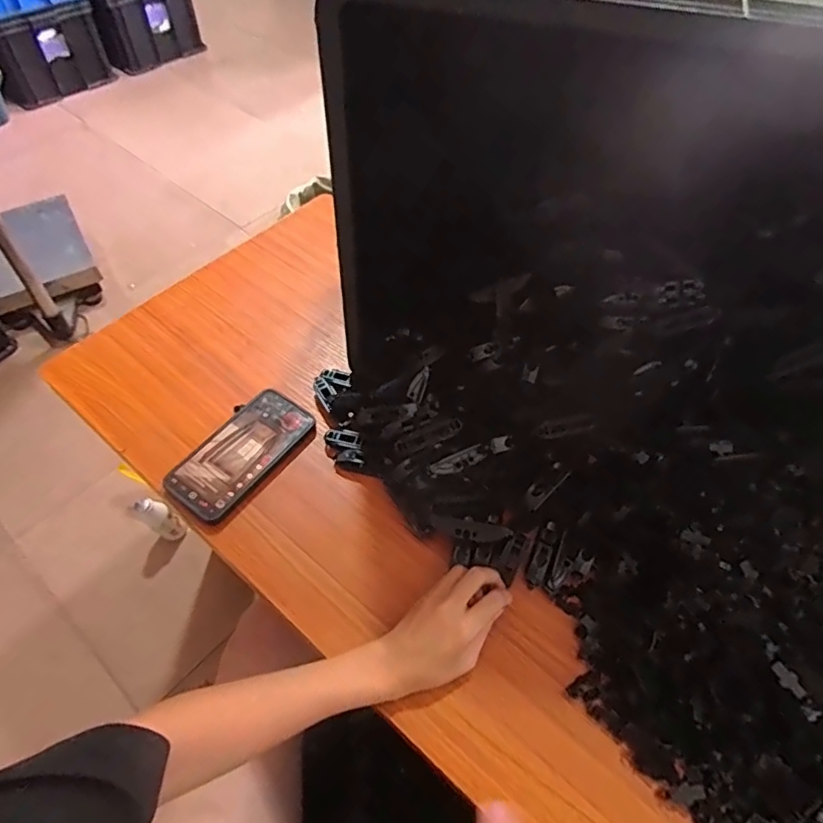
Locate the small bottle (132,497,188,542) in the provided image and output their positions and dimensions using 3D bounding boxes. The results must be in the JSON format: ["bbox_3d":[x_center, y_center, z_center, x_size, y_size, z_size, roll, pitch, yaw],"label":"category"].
[{"bbox_3d":[-0.516,0.221,1.121,0.062,0.128,0.057,1,55,-2],"label":"small bottle"}]

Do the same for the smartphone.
[{"bbox_3d":[-0.186,0.043,0.594,0.082,0.006,0.159,32,59,17],"label":"smartphone"}]

